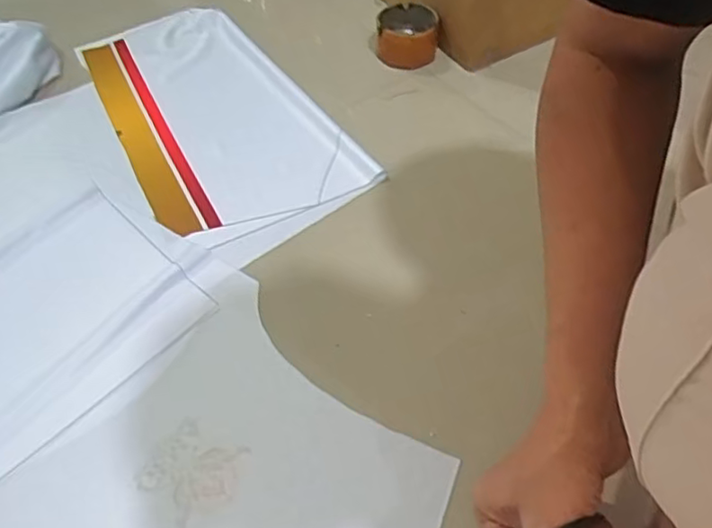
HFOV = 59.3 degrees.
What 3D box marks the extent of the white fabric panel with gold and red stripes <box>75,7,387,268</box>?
[{"bbox_3d":[-0.179,-0.187,0.759,0.224,0.018,0.433,-29,58,-20],"label":"white fabric panel with gold and red stripes"}]

